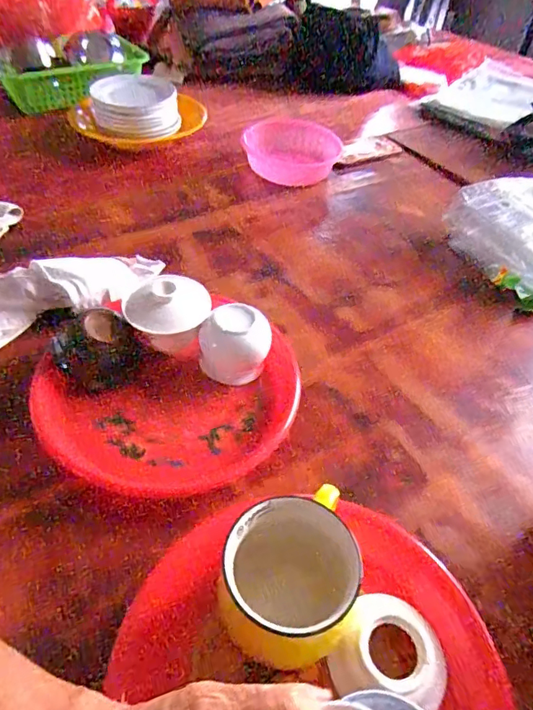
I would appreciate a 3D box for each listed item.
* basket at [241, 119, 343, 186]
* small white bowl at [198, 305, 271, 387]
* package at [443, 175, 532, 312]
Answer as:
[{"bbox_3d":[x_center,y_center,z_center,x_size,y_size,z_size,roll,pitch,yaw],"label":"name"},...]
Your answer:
[{"bbox_3d":[0.049,-0.365,0.874,0.162,0.061,0.173,2,45,-2],"label":"basket"},{"bbox_3d":[-0.033,-0.011,0.506,0.066,0.066,0.064,2,45,-2],"label":"small white bowl"},{"bbox_3d":[0.389,-0.167,0.697,0.207,0.076,0.215,-14,48,-17],"label":"package"}]

